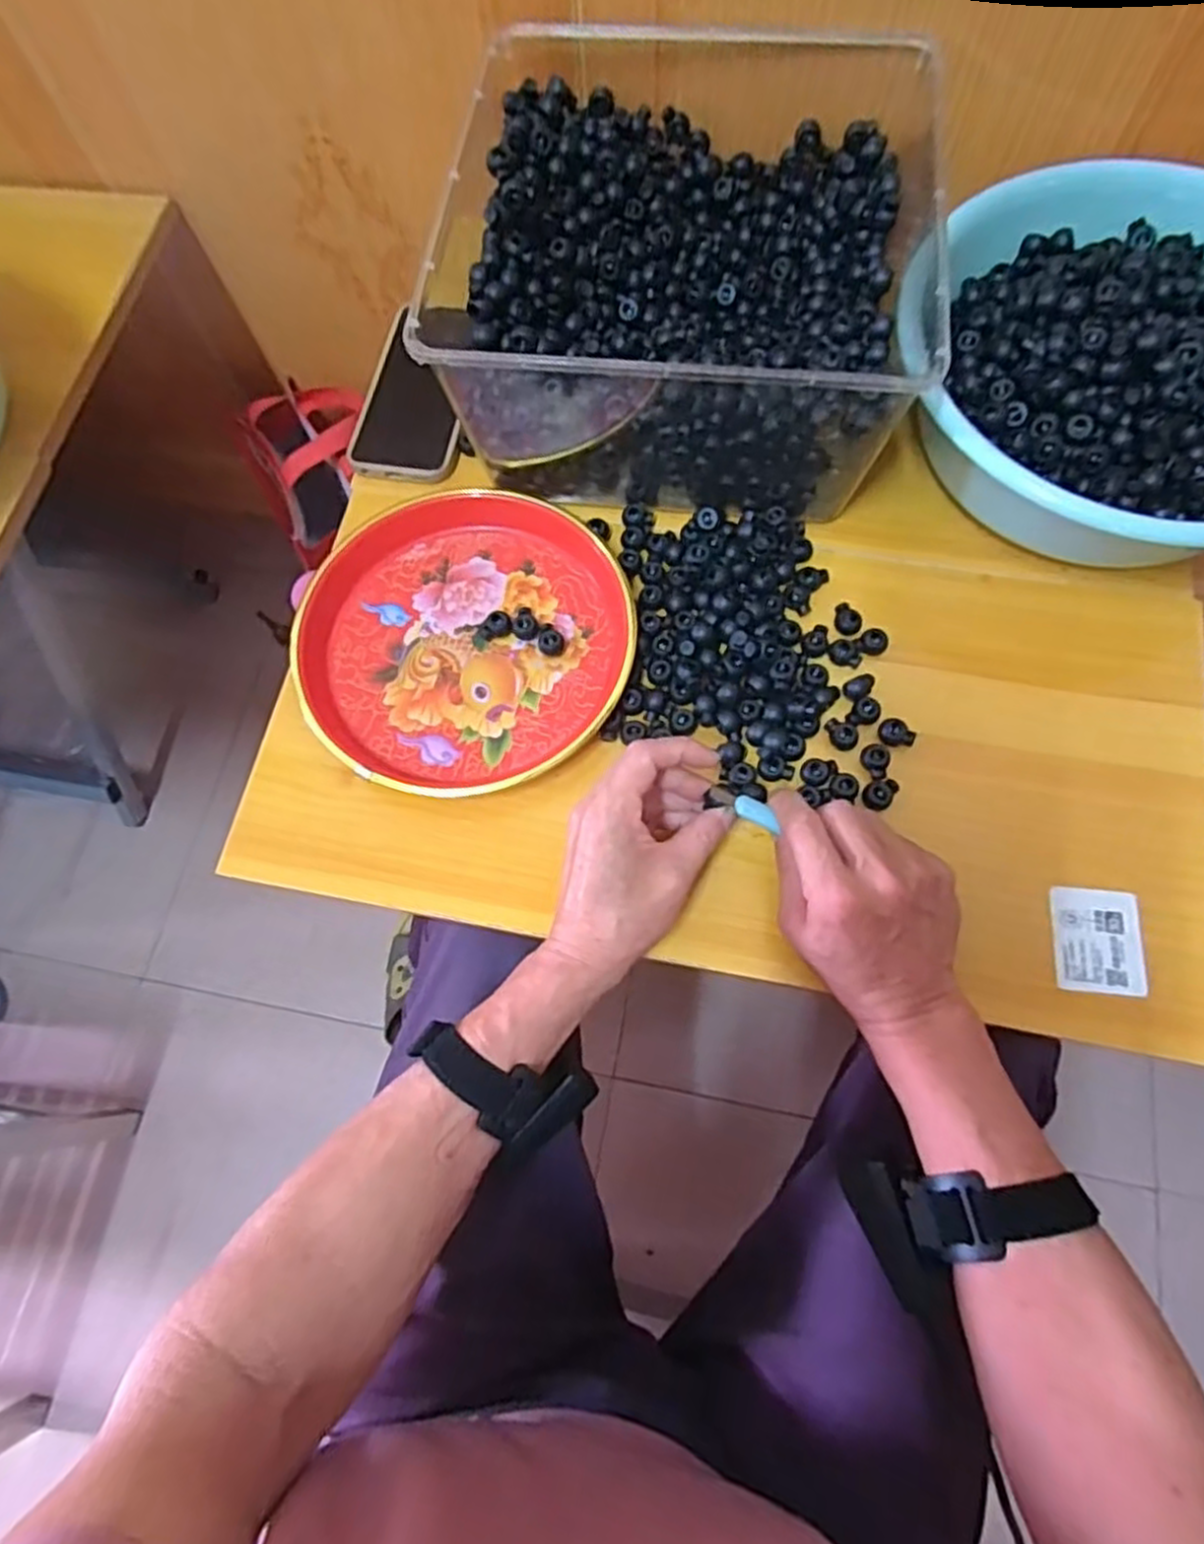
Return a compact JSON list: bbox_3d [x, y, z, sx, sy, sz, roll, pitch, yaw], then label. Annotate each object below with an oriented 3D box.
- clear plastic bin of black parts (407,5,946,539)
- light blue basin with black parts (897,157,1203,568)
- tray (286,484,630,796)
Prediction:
[{"bbox_3d":[0.057,-0.328,0.529,0.285,0.144,0.284,10,72,6],"label":"clear plastic bin of black parts"},{"bbox_3d":[0.349,-0.260,0.507,0.281,0.123,0.246,24,74,10],"label":"light blue basin with black parts"},{"bbox_3d":[-0.092,-0.100,0.520,0.213,0.029,0.226,-1,71,2],"label":"tray"}]

